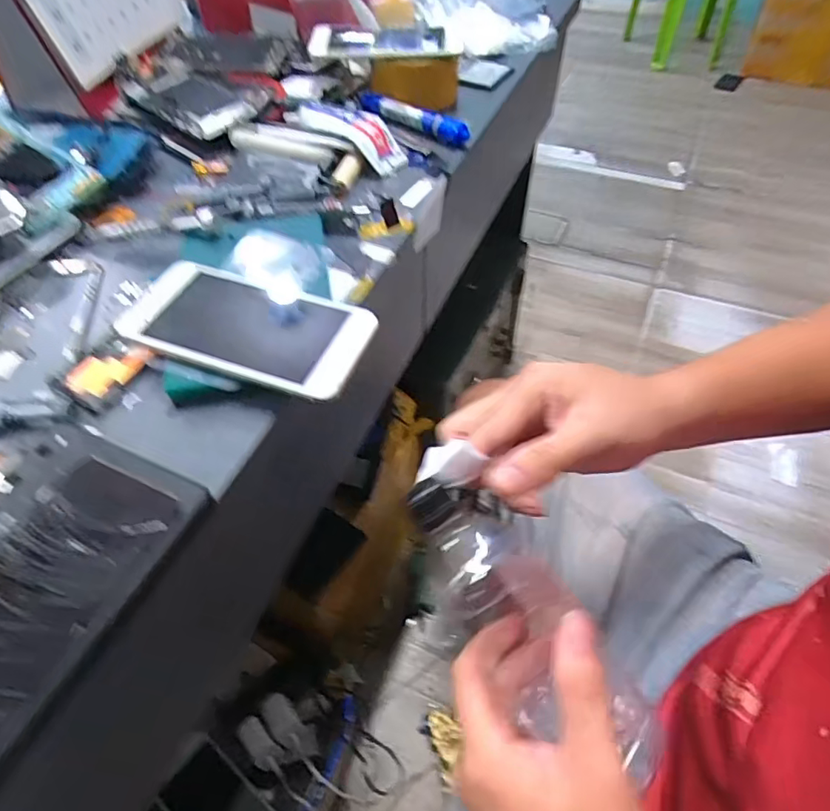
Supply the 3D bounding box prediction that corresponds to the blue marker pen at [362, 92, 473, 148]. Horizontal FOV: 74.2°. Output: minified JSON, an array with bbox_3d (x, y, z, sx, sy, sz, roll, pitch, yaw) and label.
[{"bbox_3d":[-0.003,-0.292,0.556,0.131,0.021,0.015,32,58,24],"label":"blue marker pen"}]

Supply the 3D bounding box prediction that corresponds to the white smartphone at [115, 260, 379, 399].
[{"bbox_3d":[-0.106,-0.053,0.353,0.158,0.008,0.078,17,53,14],"label":"white smartphone"}]

